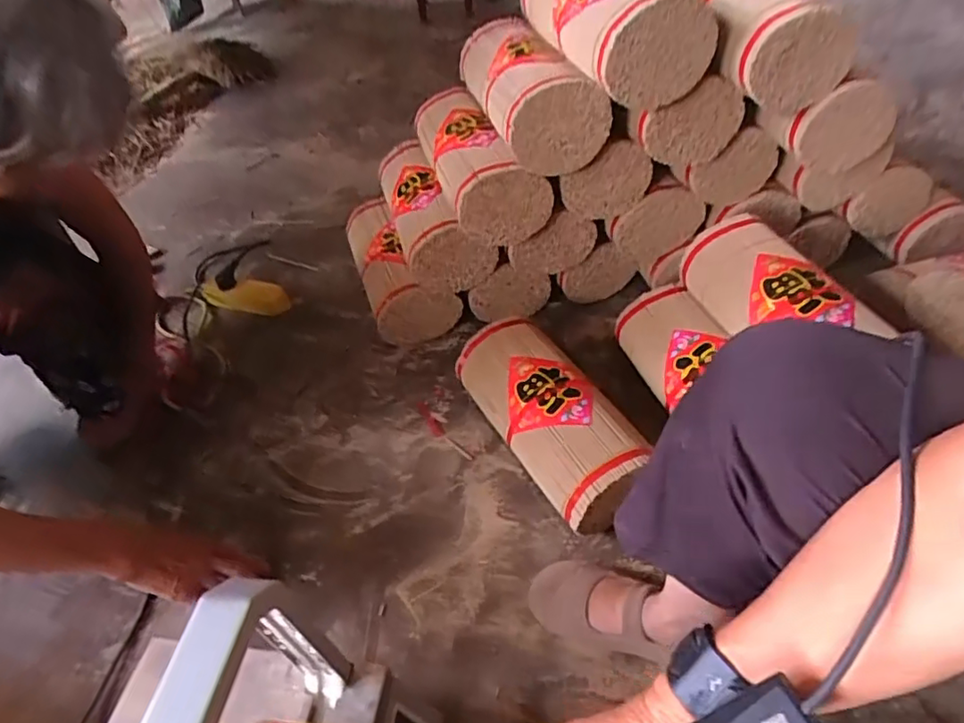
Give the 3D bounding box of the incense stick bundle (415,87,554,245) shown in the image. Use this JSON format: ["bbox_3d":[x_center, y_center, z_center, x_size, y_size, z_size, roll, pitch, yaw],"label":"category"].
[{"bbox_3d":[-0.008,-0.325,0.937,0.142,0.150,0.317,-14,45,-7],"label":"incense stick bundle"}]

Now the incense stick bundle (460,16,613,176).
[{"bbox_3d":[0.062,-0.398,0.861,0.129,0.117,0.348,-14,45,-7],"label":"incense stick bundle"}]

